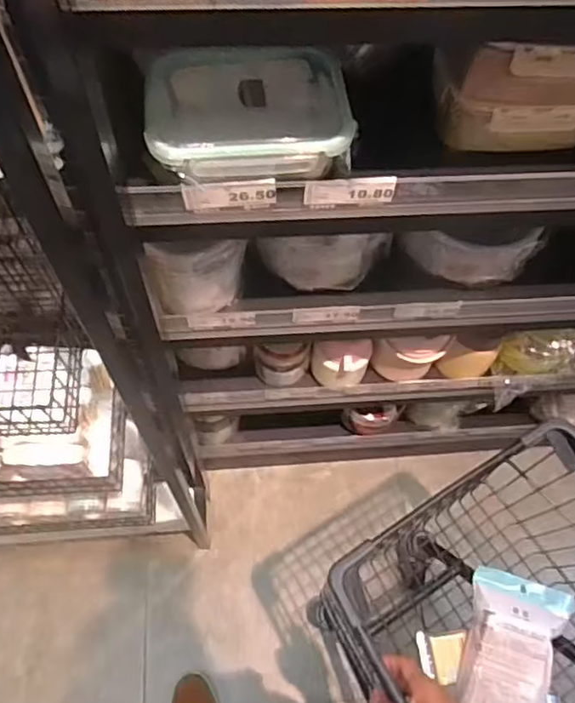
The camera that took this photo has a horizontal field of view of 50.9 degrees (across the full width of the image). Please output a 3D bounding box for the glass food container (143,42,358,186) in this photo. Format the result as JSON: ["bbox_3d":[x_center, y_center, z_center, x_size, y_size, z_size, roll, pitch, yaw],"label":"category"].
[{"bbox_3d":[-0.043,-0.235,0.621,0.189,0.071,0.158,-5,64,-5],"label":"glass food container"}]

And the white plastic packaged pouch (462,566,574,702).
[{"bbox_3d":[0.314,0.437,0.854,0.129,0.060,0.219,17,64,5],"label":"white plastic packaged pouch"}]

